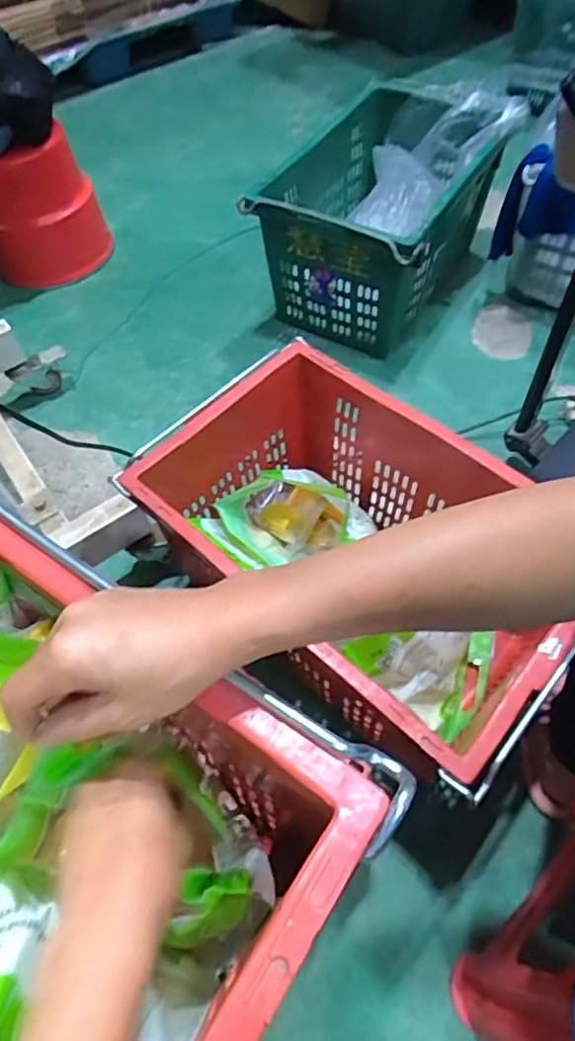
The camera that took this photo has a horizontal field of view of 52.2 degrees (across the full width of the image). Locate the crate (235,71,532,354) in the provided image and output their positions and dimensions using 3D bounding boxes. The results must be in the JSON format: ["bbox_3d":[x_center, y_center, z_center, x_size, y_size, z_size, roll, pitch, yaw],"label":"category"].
[{"bbox_3d":[0.223,-0.692,1.345,0.377,0.318,0.596,26,61,18],"label":"crate"}]

